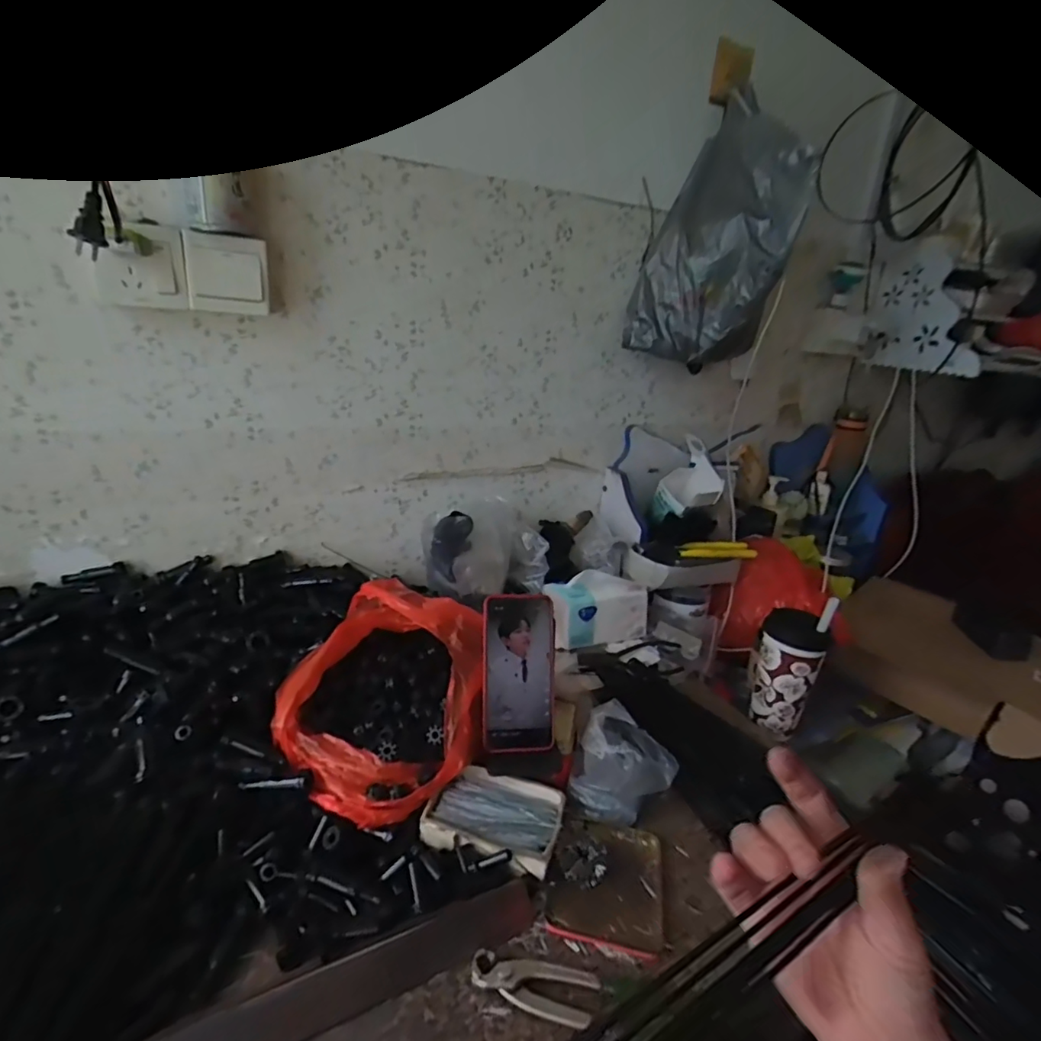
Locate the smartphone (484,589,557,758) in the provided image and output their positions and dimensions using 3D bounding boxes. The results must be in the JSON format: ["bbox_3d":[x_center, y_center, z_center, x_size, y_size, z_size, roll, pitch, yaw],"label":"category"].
[{"bbox_3d":[0.000,0.163,0.599,0.078,0.162,0.016,2,-10,-10],"label":"smartphone"}]

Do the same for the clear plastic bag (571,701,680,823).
[{"bbox_3d":[0.102,0.263,0.613,0.110,0.051,0.113,-8,24,-33],"label":"clear plastic bag"}]

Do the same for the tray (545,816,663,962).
[{"bbox_3d":[0.080,0.329,0.513,0.100,0.015,0.121,9,20,10],"label":"tray"}]

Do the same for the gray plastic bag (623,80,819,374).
[{"bbox_3d":[0.276,-0.417,0.818,0.185,0.334,0.237,7,20,5],"label":"gray plastic bag"}]

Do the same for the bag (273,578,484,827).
[{"bbox_3d":[-0.144,0.183,0.608,0.205,0.139,0.243,4,20,-4],"label":"bag"}]

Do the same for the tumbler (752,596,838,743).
[{"bbox_3d":[0.380,0.203,0.799,0.095,0.188,0.092,19,24,33],"label":"tumbler"}]

